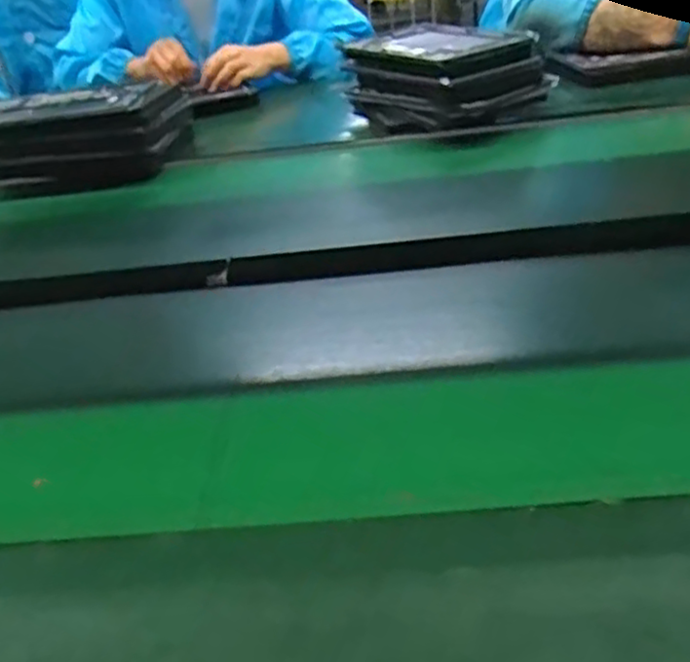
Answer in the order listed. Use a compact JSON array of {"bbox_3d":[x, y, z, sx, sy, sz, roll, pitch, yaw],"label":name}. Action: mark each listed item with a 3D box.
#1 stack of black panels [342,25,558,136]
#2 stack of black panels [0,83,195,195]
[{"bbox_3d":[0.140,-0.366,1.000,0.205,0.088,0.237,-19,36,-16],"label":"stack of black panels"},{"bbox_3d":[-0.373,-0.284,1.001,0.285,0.099,0.168,-4,35,5],"label":"stack of black panels"}]

